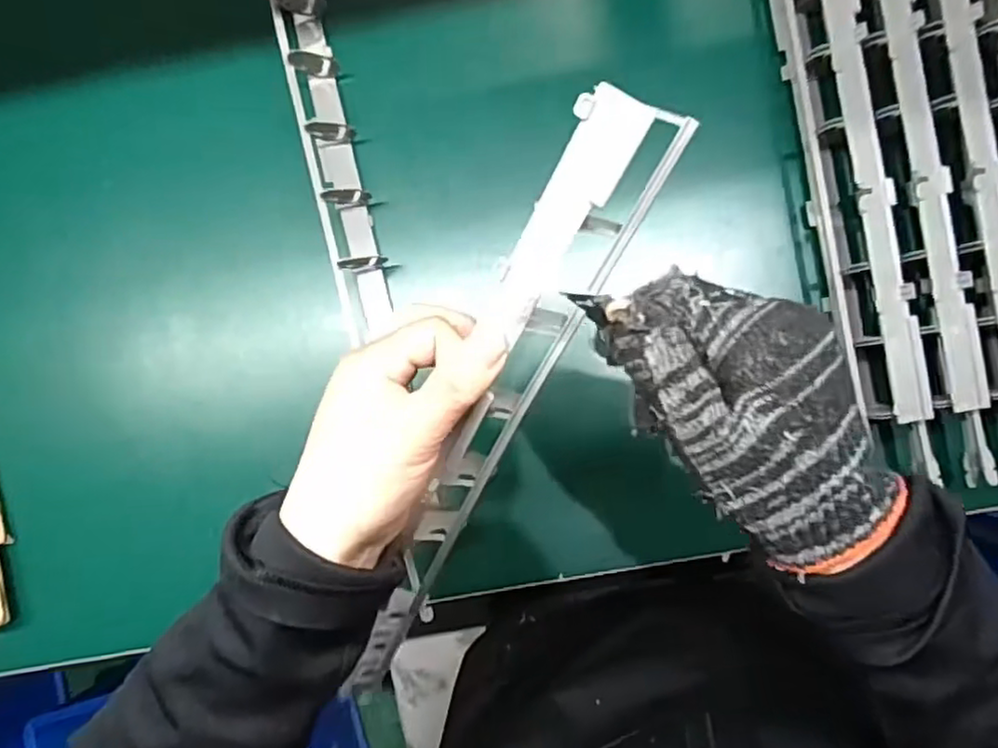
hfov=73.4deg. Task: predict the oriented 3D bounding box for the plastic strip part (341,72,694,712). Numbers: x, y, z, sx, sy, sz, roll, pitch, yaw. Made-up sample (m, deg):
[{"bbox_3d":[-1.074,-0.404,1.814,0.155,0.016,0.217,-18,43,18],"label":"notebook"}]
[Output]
[{"bbox_3d":[0.005,0.005,0.275,0.040,0.033,0.233,26,115,4],"label":"plastic strip part"}]

